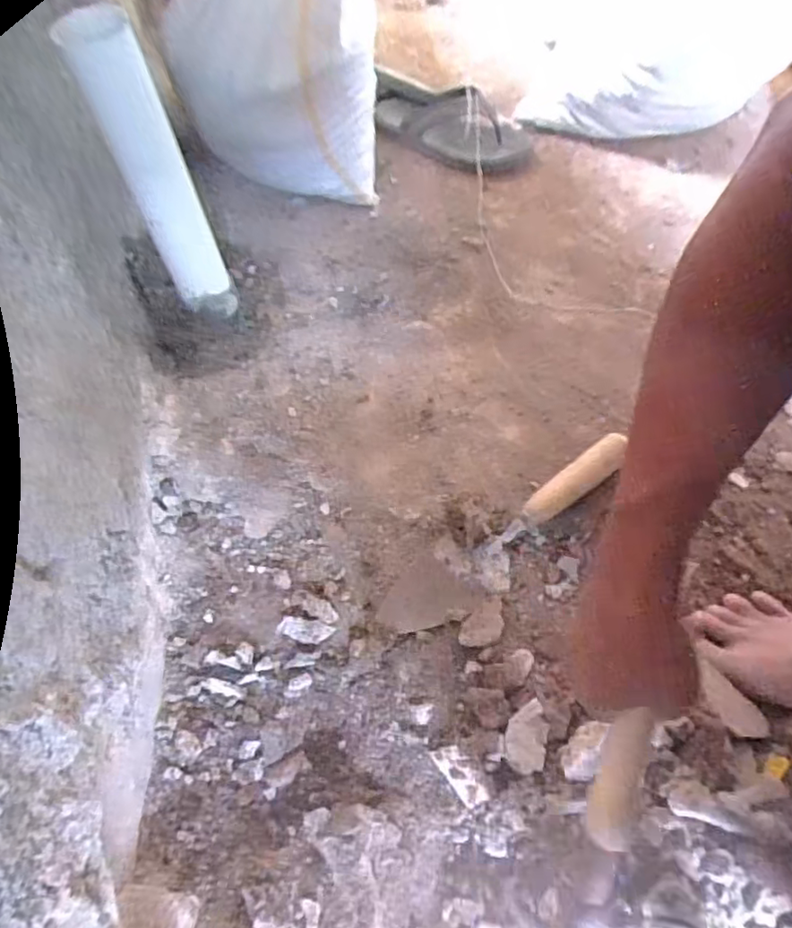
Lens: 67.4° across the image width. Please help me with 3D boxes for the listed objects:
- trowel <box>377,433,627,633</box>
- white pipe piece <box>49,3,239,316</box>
[{"bbox_3d":[0.112,0.066,0.605,0.312,0.045,0.072,-34,65,-16],"label":"trowel"},{"bbox_3d":[-0.232,-0.275,0.585,0.062,0.297,0.056,-21,62,-9],"label":"white pipe piece"}]

